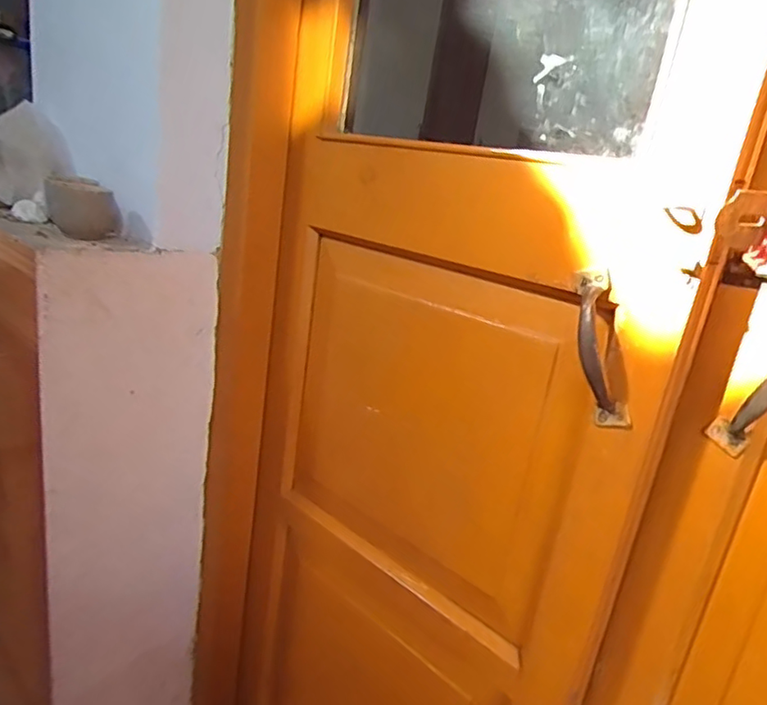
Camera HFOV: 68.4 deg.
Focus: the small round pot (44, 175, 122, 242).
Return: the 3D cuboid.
[{"bbox_3d":[-0.374,-0.179,0.706,0.079,0.074,0.082,-6,19,-28],"label":"small round pot"}]

